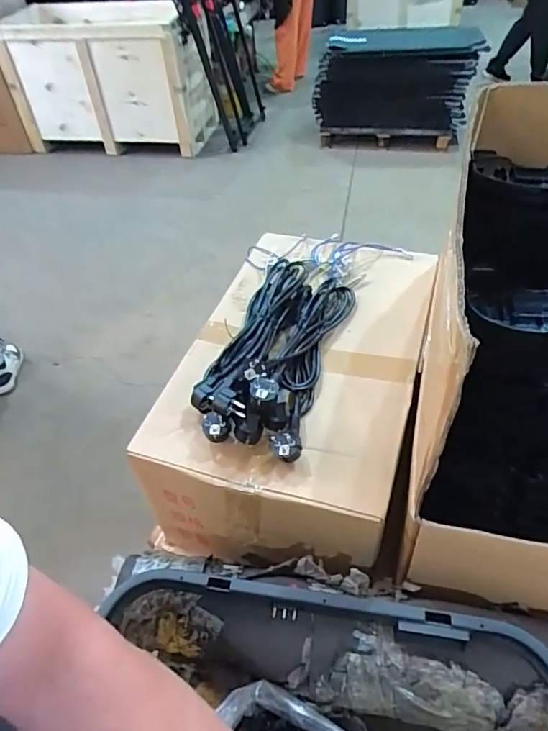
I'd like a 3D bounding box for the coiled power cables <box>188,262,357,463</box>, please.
[{"bbox_3d":[0.003,-0.043,0.749,0.166,0.083,0.356,11,48,15],"label":"coiled power cables"}]

